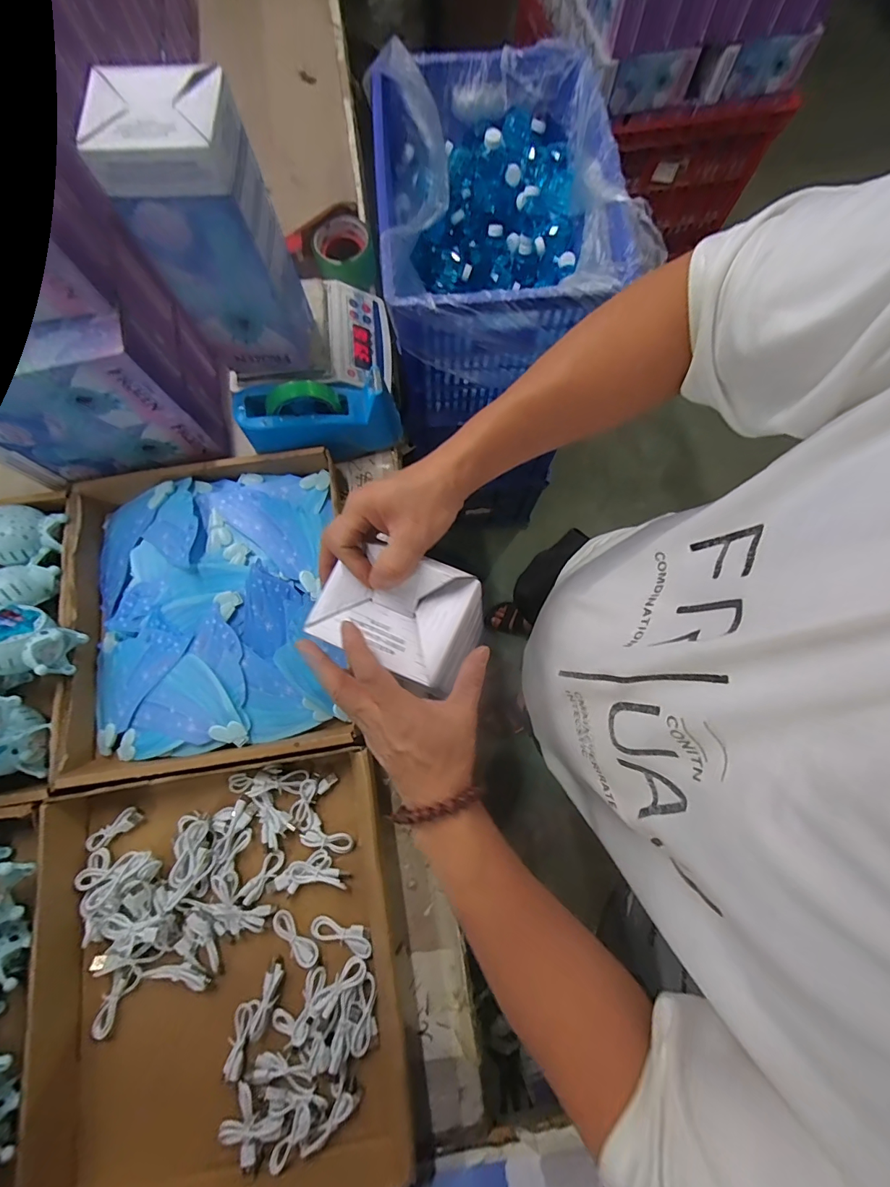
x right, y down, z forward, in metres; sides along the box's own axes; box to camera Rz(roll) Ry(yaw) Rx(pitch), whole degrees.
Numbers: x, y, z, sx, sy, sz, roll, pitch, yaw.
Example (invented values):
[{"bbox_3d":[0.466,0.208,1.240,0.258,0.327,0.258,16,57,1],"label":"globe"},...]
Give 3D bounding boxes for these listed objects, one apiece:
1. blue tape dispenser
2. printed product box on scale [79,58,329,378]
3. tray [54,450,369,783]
[{"bbox_3d":[-0.166,-0.240,0.589,0.206,0.100,0.078,-13,76,-3],"label":"blue tape dispenser"},{"bbox_3d":[-0.232,-0.364,0.478,0.121,0.256,0.087,-1,76,0],"label":"printed product box on scale"},{"bbox_3d":[-0.298,0.009,0.556,0.356,0.067,0.394,-8,76,-2],"label":"tray"}]

